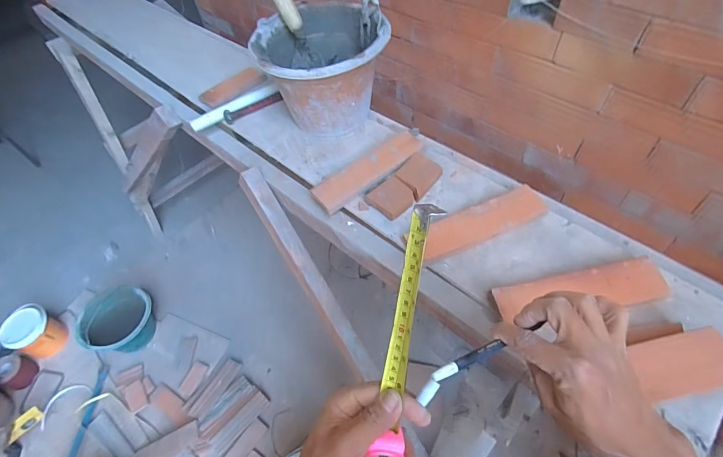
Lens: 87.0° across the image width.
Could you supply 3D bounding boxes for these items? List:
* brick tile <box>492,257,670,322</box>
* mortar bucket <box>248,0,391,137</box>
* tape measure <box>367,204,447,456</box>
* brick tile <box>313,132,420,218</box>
[{"bbox_3d":[0.292,0.086,0.514,0.221,0.032,0.053,-9,53,-2],"label":"brick tile"},{"bbox_3d":[-0.066,-0.302,0.738,0.228,0.191,0.240,-2,53,3],"label":"mortar bucket"},{"bbox_3d":[0.023,0.116,0.286,0.043,0.064,0.259,5,83,9],"label":"tape measure"},{"bbox_3d":[0.014,-0.103,0.690,0.222,0.026,0.061,-34,58,-19],"label":"brick tile"}]

